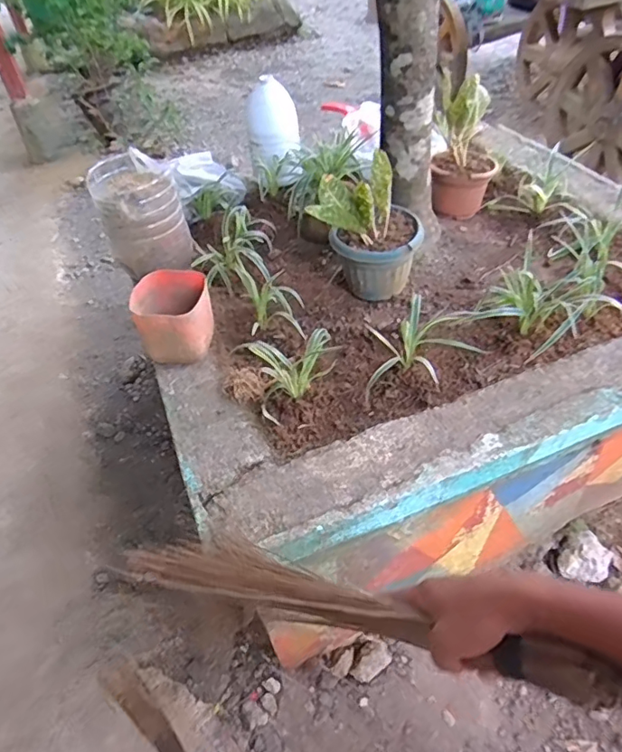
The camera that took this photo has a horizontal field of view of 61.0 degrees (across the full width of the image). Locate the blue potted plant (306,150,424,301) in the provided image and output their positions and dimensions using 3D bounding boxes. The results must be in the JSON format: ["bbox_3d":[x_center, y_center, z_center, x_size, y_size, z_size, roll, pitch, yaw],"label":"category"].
[{"bbox_3d":[0.126,-0.292,1.089,0.184,0.300,0.204,12,48,19],"label":"blue potted plant"}]

